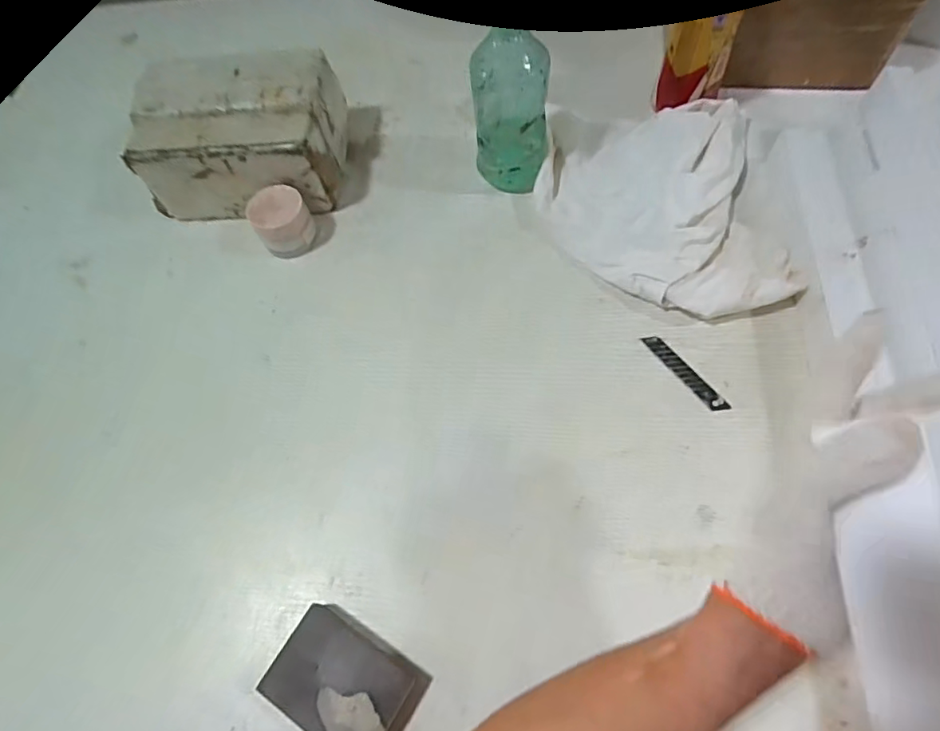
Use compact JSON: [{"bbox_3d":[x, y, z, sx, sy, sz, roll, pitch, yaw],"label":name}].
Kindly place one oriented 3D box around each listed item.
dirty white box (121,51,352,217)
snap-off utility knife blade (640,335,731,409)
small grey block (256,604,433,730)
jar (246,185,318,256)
[{"bbox_3d":[-0.267,-0.265,0.616,0.222,0.106,0.154,-1,64,5],"label":"dirty white box"},{"bbox_3d":[0.206,0.006,0.496,0.016,0.004,0.097,-34,66,-11],"label":"snap-off utility knife blade"},{"bbox_3d":[-0.095,0.242,0.394,0.107,0.029,0.075,28,70,17],"label":"small grey block"},{"bbox_3d":[-0.211,-0.161,0.588,0.061,0.051,0.061,-2,64,4],"label":"jar"}]

